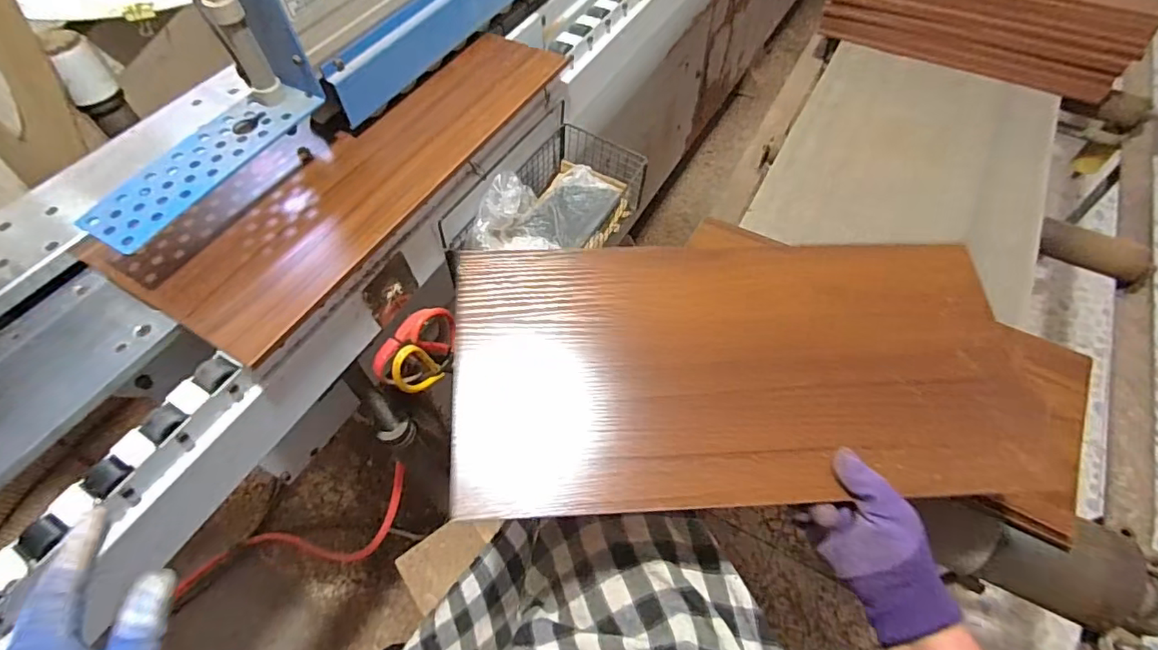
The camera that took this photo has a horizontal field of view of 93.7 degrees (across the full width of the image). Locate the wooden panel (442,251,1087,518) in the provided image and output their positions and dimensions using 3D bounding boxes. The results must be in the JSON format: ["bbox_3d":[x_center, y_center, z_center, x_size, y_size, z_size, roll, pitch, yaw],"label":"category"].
[{"bbox_3d":[0.147,0.039,0.478,0.505,0.021,0.227,-2,71,-1],"label":"wooden panel"}]

